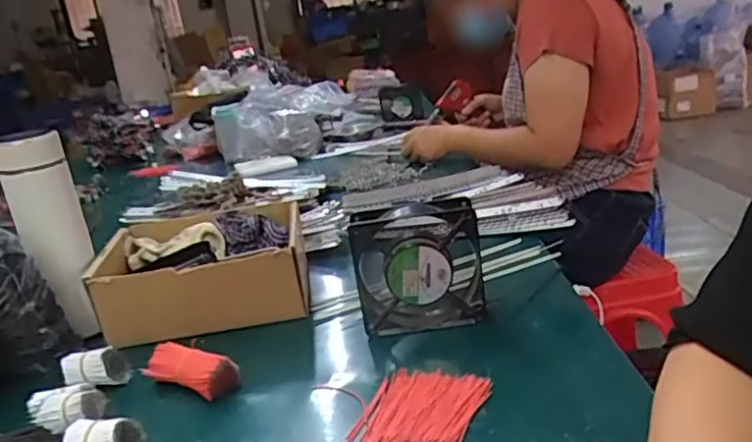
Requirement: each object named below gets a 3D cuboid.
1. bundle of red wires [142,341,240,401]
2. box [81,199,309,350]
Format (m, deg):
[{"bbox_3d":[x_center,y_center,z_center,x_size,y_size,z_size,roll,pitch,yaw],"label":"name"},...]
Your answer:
[{"bbox_3d":[-0.166,0.135,0.553,0.086,0.039,0.033,-1,18,20],"label":"bundle of red wires"},{"bbox_3d":[-0.192,0.058,0.702,0.216,0.086,0.175,-8,17,-2],"label":"box"}]

